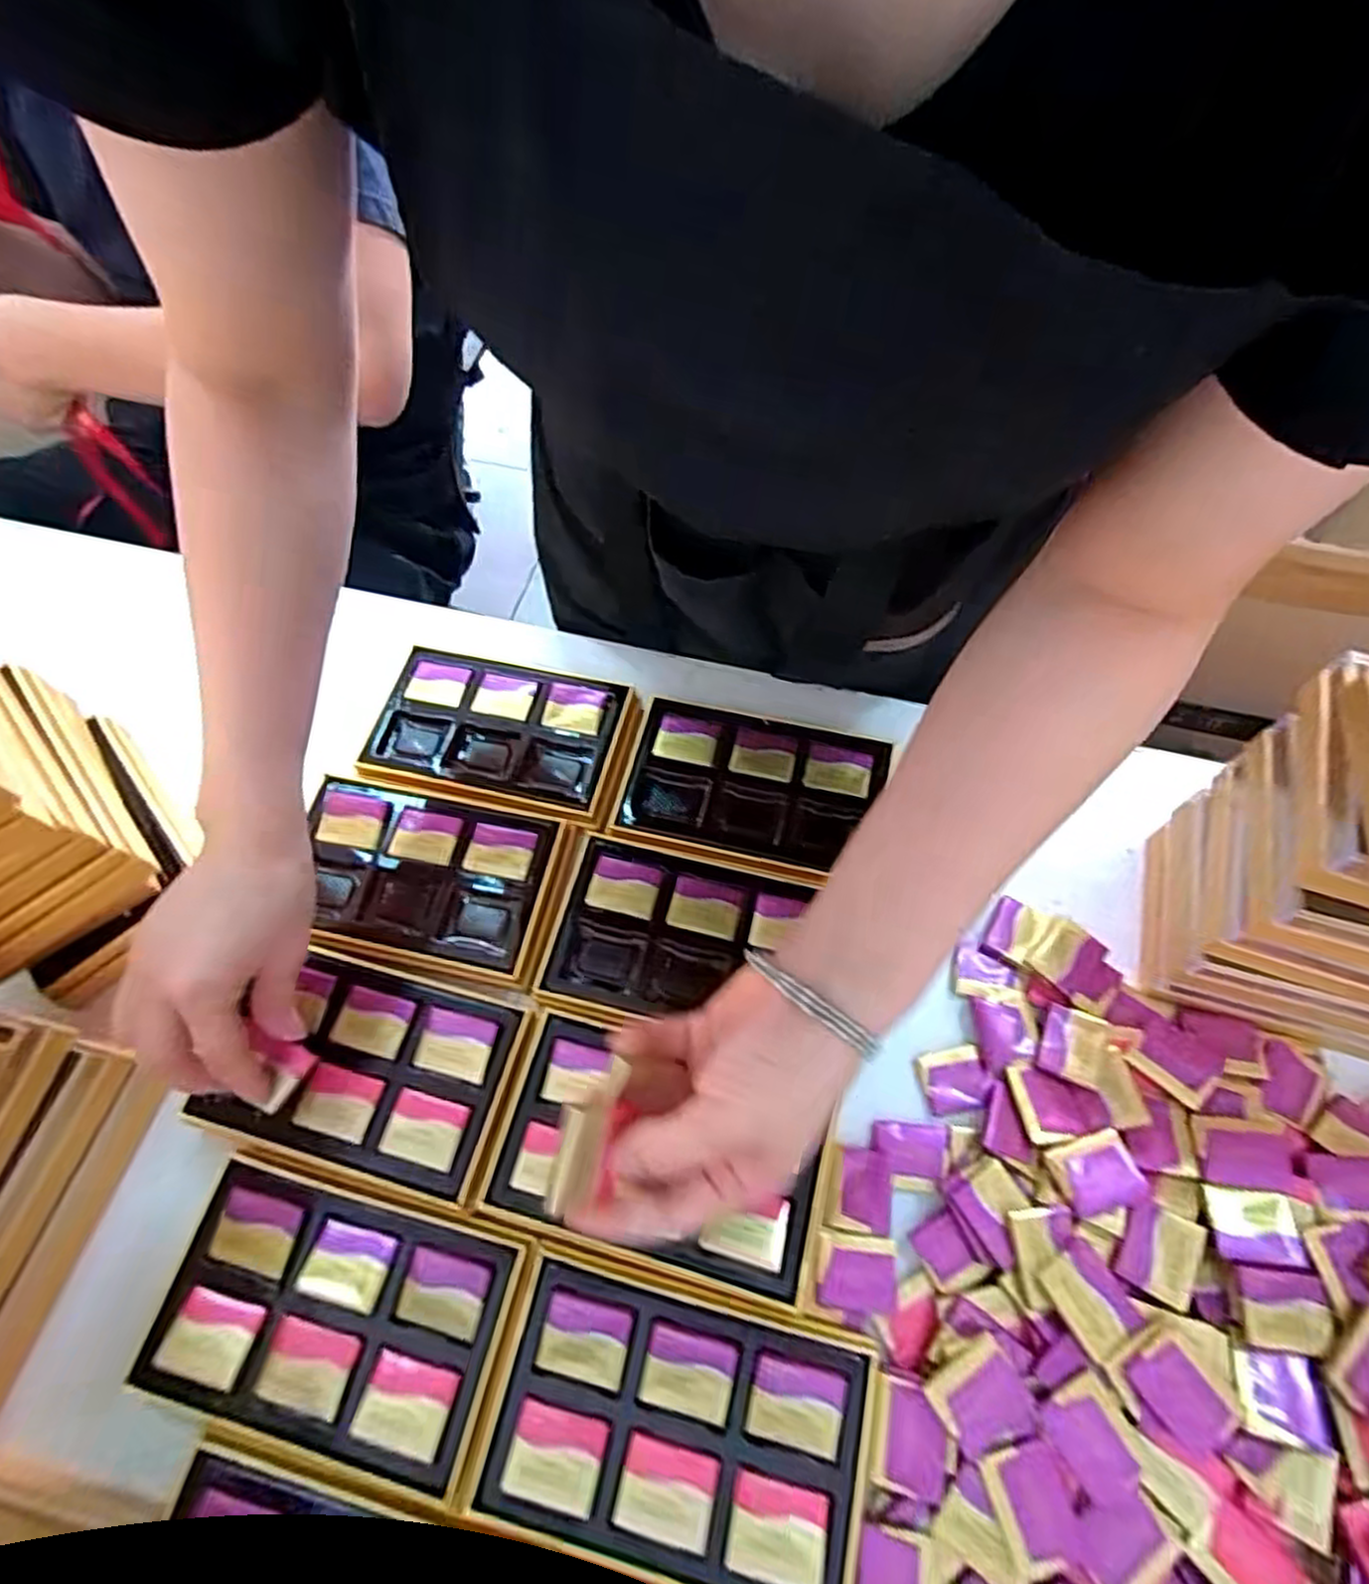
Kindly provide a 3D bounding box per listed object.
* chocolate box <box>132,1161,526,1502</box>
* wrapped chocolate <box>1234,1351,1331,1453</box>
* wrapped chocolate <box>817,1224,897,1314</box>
[{"bbox_3d":[-0.166,0.254,0.365,0.161,0.040,0.100,13,65,8],"label":"chocolate box"},{"bbox_3d":[0.265,0.268,0.332,0.038,0.004,0.033,8,64,5],"label":"wrapped chocolate"},{"bbox_3d":[0.085,0.237,0.371,0.035,0.007,0.033,9,65,6],"label":"wrapped chocolate"}]

